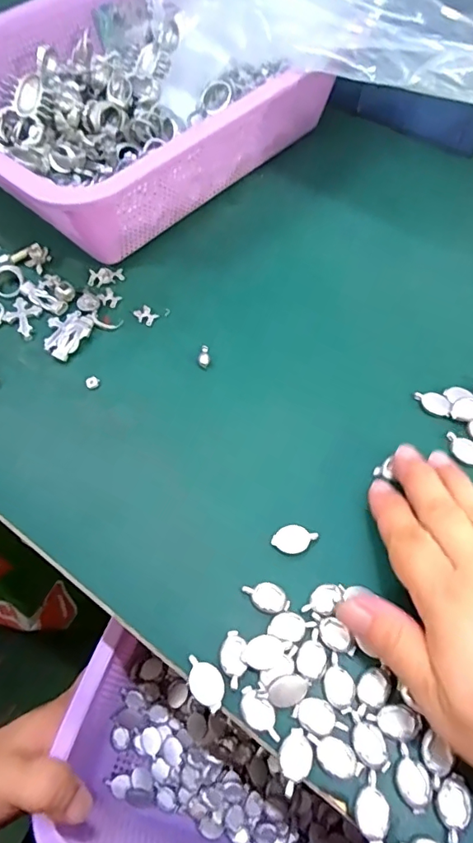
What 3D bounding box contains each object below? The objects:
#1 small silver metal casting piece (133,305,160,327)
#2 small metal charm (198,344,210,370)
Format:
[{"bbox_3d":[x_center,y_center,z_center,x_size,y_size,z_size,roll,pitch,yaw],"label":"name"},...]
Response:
[{"bbox_3d":[-0.061,-0.071,0.328,0.014,0.004,0.013,31,66,16],"label":"small silver metal casting piece"},{"bbox_3d":[-0.021,-0.043,0.310,0.008,0.004,0.019,-4,62,-2],"label":"small metal charm"}]

